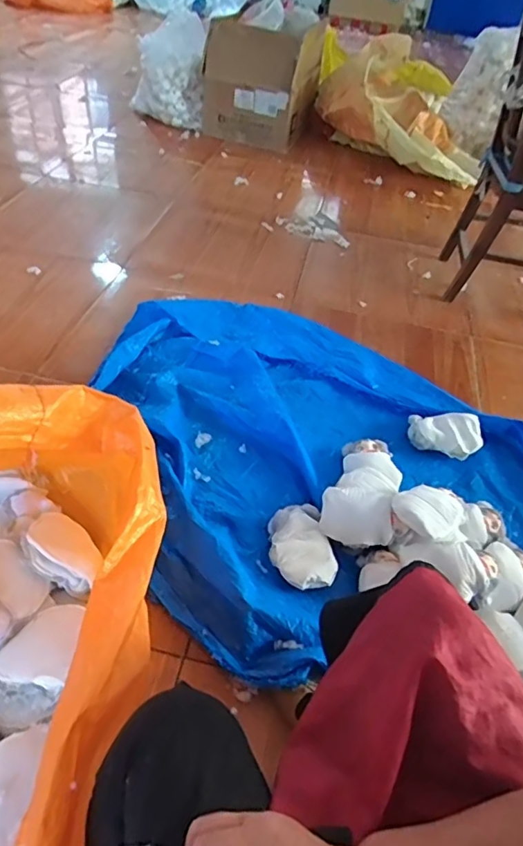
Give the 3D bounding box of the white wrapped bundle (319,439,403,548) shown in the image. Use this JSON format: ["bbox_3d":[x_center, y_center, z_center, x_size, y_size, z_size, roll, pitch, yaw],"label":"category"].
[{"bbox_3d":[0.229,0.133,1.141,0.152,0.107,0.305,17,46,9],"label":"white wrapped bundle"}]

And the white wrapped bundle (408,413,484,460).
[{"bbox_3d":[0.472,0.023,1.328,0.180,0.055,0.115,11,45,3],"label":"white wrapped bundle"}]

